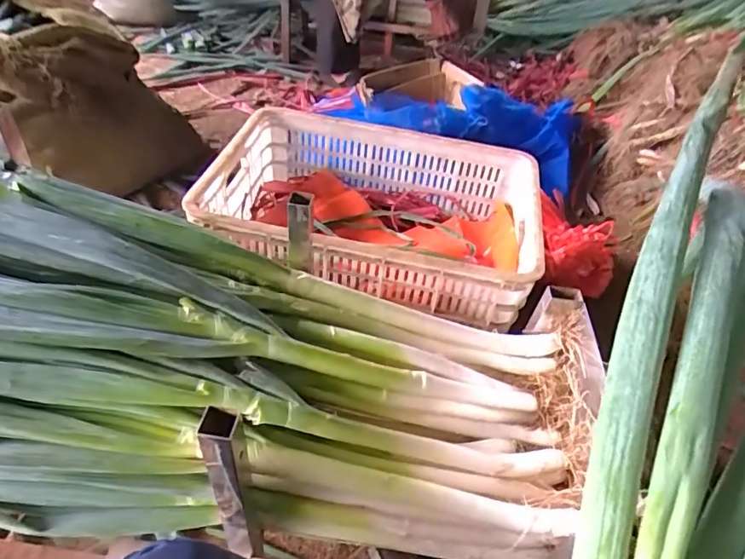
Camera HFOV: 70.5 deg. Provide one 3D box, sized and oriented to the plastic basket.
[{"bbox_3d":[0.004,-0.110,0.882,0.499,0.154,0.328,10,45,5],"label":"plastic basket"}]

